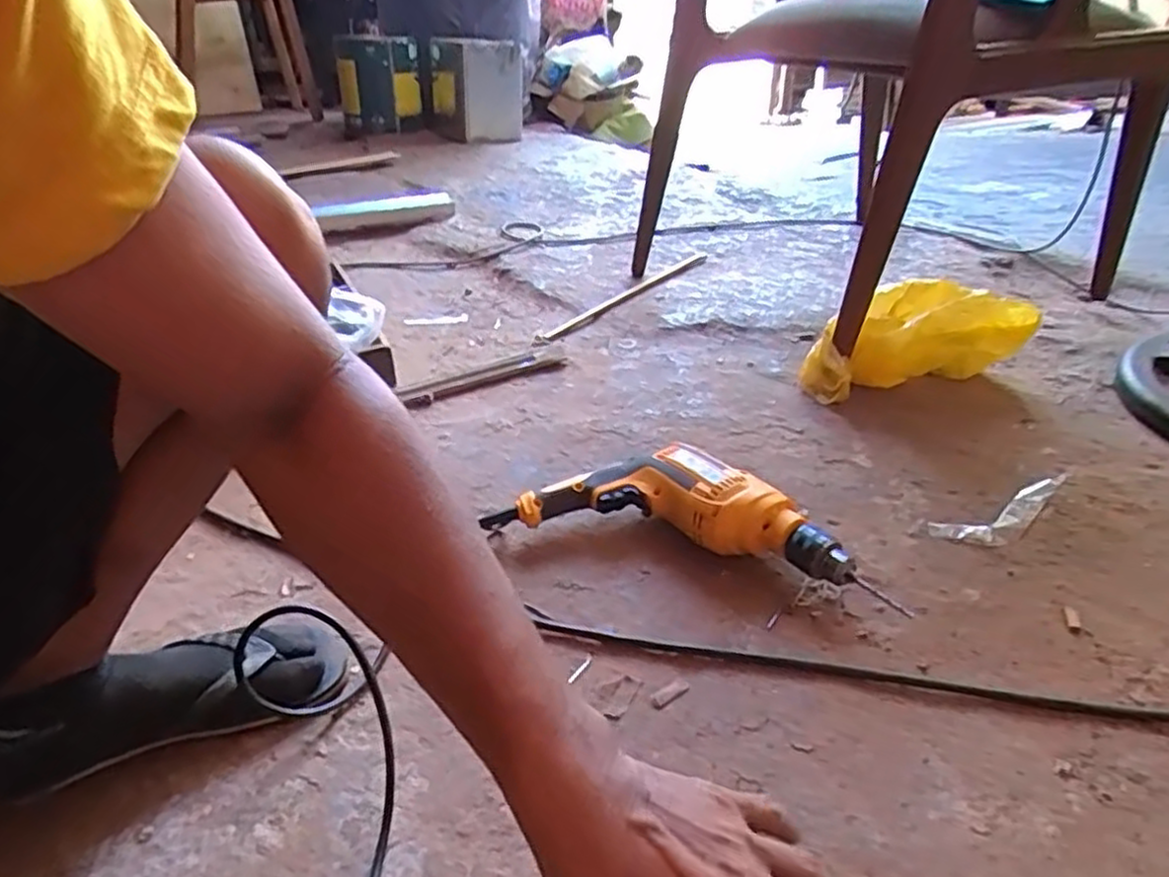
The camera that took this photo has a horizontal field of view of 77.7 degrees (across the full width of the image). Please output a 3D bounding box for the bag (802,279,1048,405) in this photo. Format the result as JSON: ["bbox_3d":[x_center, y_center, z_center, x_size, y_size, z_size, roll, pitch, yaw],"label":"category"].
[{"bbox_3d":[0.471,-0.150,1.052,0.331,0.109,0.127,-11,33,-13],"label":"bag"}]

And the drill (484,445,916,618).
[{"bbox_3d":[0.119,0.071,0.731,0.372,0.073,0.139,10,34,19],"label":"drill"}]

